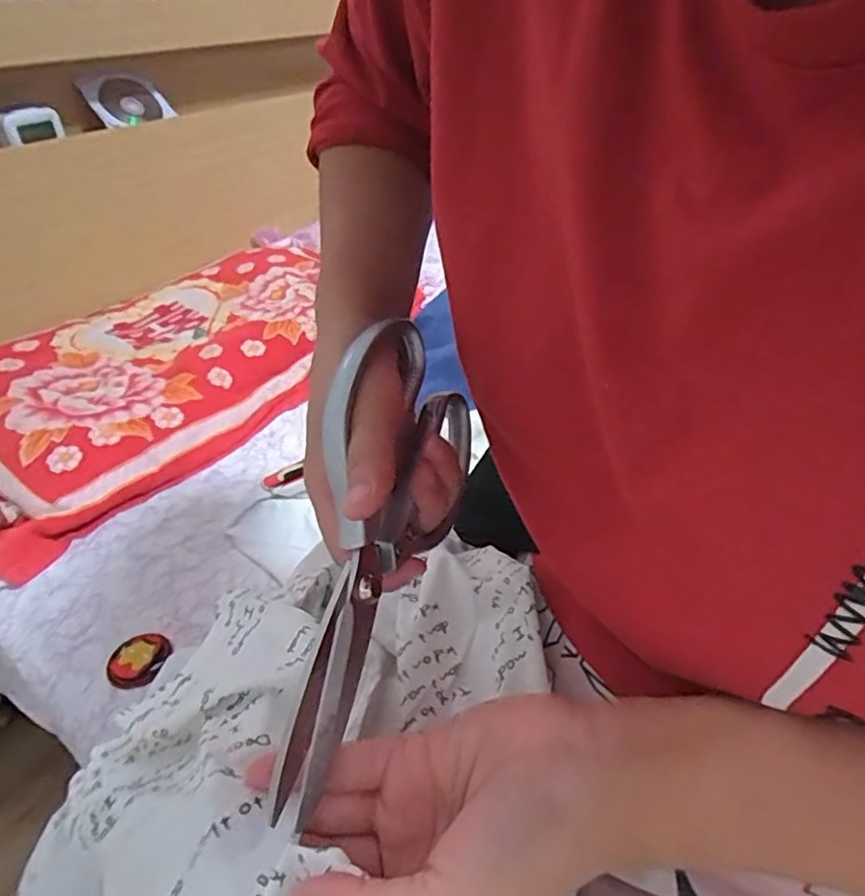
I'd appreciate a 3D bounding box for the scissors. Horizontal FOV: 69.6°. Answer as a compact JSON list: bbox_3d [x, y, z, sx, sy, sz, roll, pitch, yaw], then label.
[{"bbox_3d":[-0.030,0.028,0.259,0.012,0.098,0.199,-6,36,31],"label":"scissors"}]

